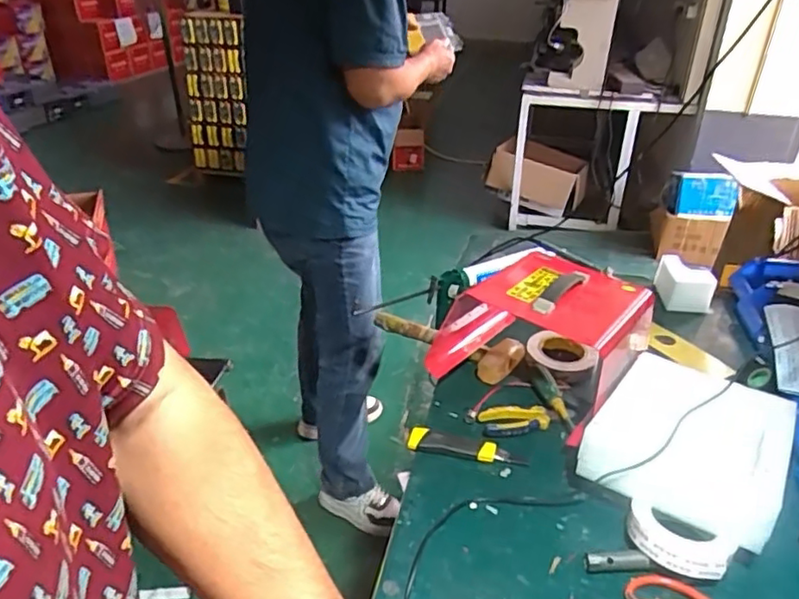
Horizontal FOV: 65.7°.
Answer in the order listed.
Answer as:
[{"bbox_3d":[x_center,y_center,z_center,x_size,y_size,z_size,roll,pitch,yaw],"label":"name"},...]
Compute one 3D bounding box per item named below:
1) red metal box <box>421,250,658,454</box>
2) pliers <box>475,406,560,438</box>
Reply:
[{"bbox_3d":[0.225,0.041,1.018,0.313,0.157,0.273,22,36,31],"label":"red metal box"},{"bbox_3d":[0.185,0.184,0.955,0.125,0.025,0.055,-7,31,-13],"label":"pliers"}]

